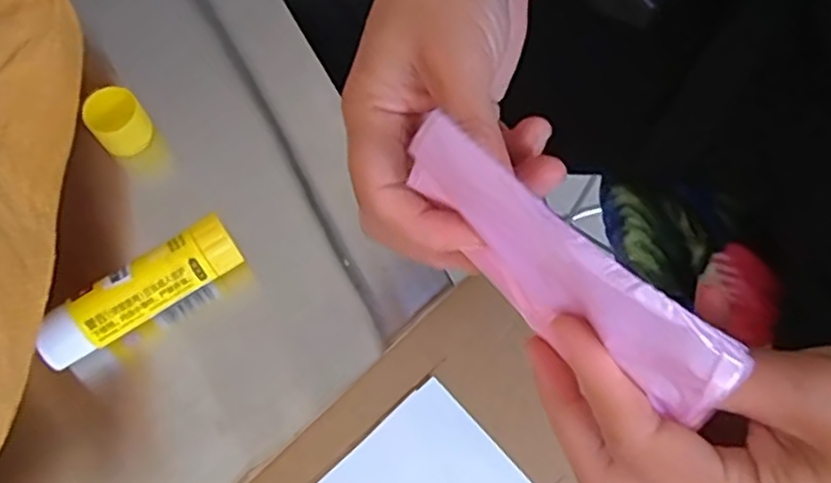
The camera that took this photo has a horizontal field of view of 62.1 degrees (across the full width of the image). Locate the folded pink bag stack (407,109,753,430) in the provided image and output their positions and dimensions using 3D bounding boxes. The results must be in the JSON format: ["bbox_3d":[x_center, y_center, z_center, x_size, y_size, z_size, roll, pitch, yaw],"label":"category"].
[{"bbox_3d":[0.042,0.009,0.209,0.111,0.043,0.010,41,51,13],"label":"folded pink bag stack"}]

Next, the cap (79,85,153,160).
[{"bbox_3d":[-0.169,-0.069,0.393,0.030,0.025,0.029,1,69,-2],"label":"cap"}]

